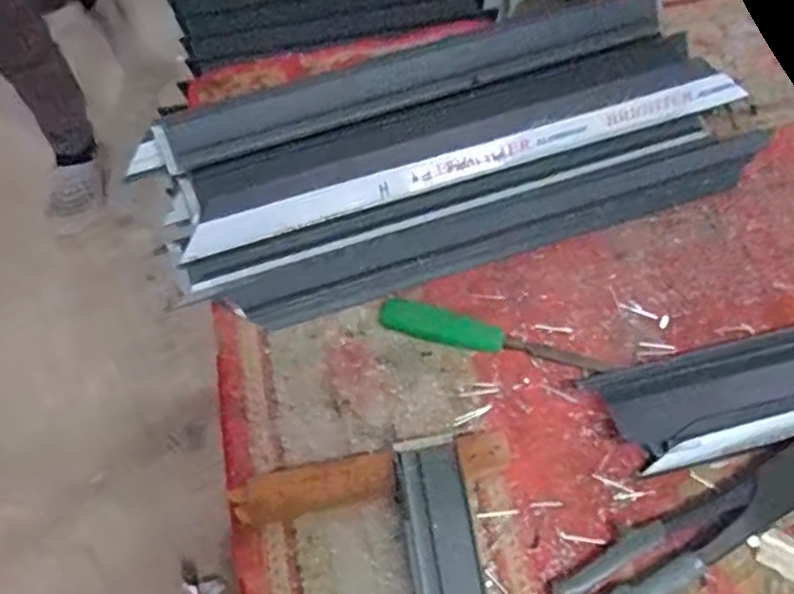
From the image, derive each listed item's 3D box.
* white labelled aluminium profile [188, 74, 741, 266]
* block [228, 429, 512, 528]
[{"bbox_3d":[0.067,-0.126,0.666,0.532,0.022,0.025,-17,63,-5],"label":"white labelled aluminium profile"},{"bbox_3d":[-0.021,0.144,0.566,0.222,0.041,0.031,-11,62,-2],"label":"block"}]

